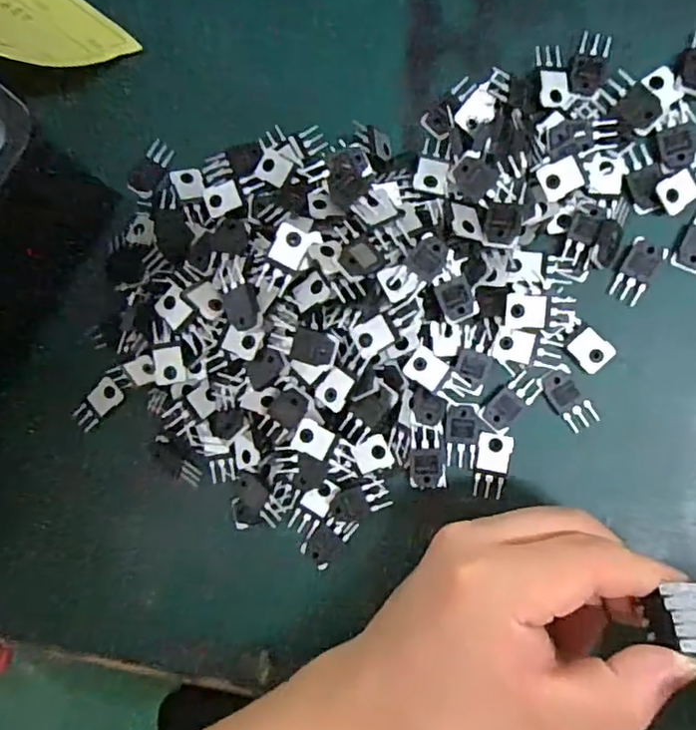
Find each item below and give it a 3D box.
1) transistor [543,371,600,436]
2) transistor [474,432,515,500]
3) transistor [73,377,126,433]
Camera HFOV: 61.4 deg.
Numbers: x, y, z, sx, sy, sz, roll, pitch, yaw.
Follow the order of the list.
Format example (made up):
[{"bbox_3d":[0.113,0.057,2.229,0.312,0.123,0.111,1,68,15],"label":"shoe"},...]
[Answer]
[{"bbox_3d":[0.102,0.017,0.270,0.015,0.004,0.028,-37,82,5],"label":"transistor"},{"bbox_3d":[0.068,0.047,0.274,0.015,0.004,0.030,9,88,10],"label":"transistor"},{"bbox_3d":[-0.133,0.021,0.312,0.014,0.008,0.031,45,94,9],"label":"transistor"}]

